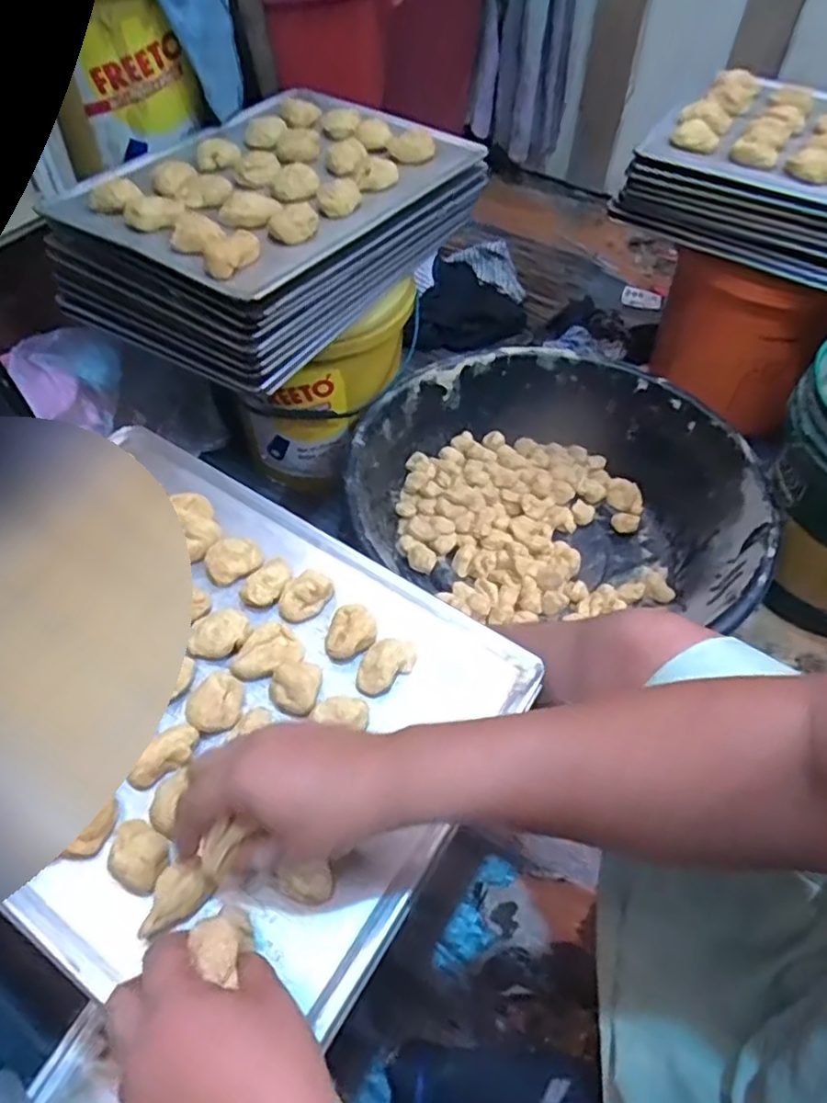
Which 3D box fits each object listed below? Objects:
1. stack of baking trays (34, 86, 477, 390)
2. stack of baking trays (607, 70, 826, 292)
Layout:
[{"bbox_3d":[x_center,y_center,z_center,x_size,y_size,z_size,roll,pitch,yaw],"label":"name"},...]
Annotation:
[{"bbox_3d":[-0.176,-0.423,0.831,0.357,0.127,0.455,26,56,20],"label":"stack of baking trays"},{"bbox_3d":[0.529,-0.480,0.878,0.450,0.147,0.269,27,56,21],"label":"stack of baking trays"}]

